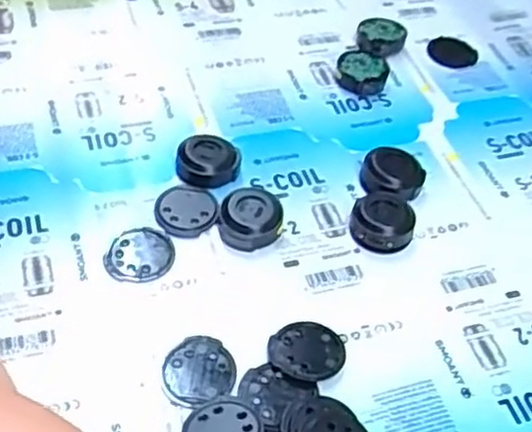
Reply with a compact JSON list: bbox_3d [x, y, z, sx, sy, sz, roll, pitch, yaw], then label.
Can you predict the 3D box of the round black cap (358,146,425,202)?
[{"bbox_3d":[0.063,-0.020,0.364,0.030,0.011,0.032,3,48,-4],"label":"round black cap"}]

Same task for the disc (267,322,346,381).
[{"bbox_3d":[0.016,0.054,0.294,0.031,0.006,0.025,-2,48,-8],"label":"disc"}]

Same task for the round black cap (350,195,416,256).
[{"bbox_3d":[0.055,0.003,0.344,0.027,0.010,0.028,3,48,-4],"label":"round black cap"}]

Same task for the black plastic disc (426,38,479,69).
[{"bbox_3d":[0.115,-0.101,0.451,0.026,0.005,0.026,3,48,-4],"label":"black plastic disc"}]

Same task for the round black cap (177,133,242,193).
[{"bbox_3d":[-0.028,-0.027,0.360,0.028,0.013,0.028,3,48,-4],"label":"round black cap"}]

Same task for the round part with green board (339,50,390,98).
[{"bbox_3d":[0.055,-0.082,0.419,0.028,0.013,0.029,3,48,-4],"label":"round part with green board"}]

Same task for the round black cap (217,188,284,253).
[{"bbox_3d":[-0.007,0.000,0.337,0.028,0.014,0.034,16,48,8],"label":"round black cap"}]

